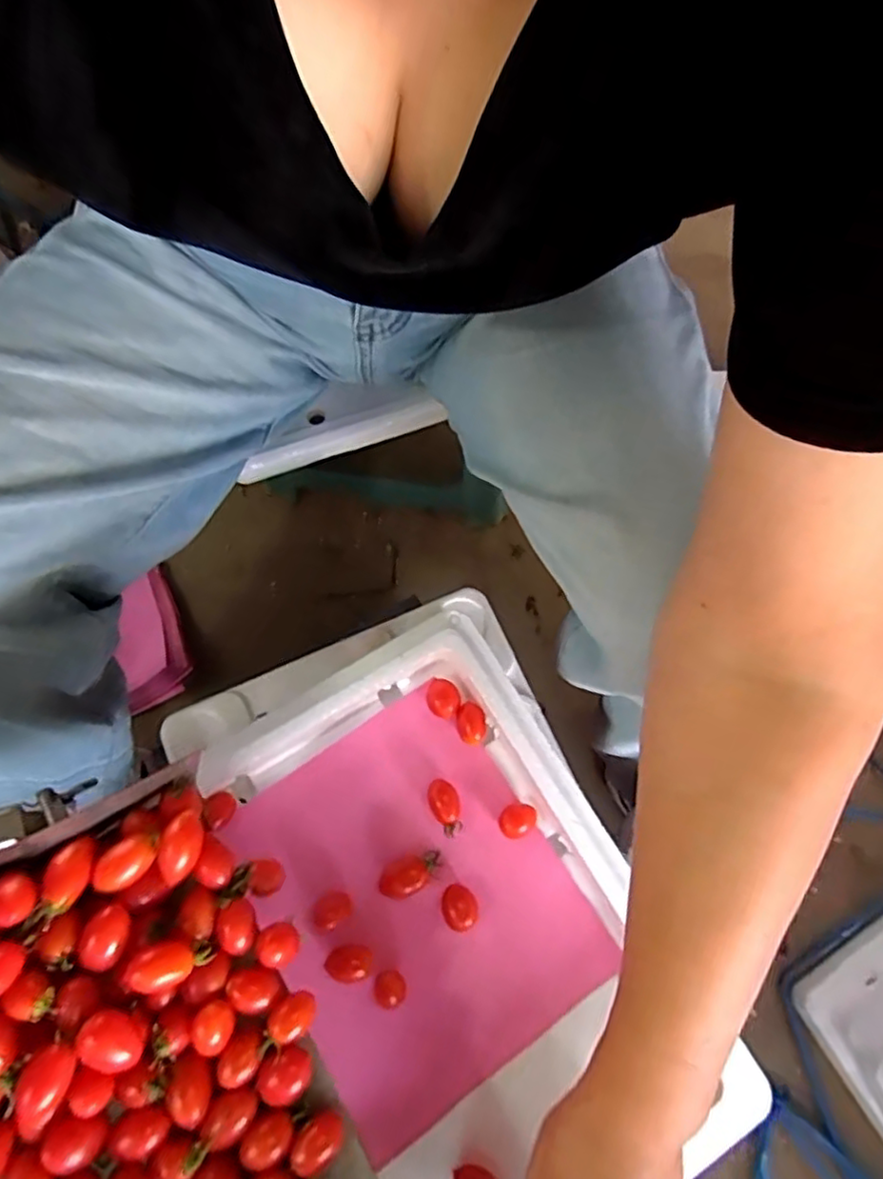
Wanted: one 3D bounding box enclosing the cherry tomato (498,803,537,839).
[{"bbox_3d":[0.051,0.156,0.443,0.025,0.017,0.020,-36,78,-12],"label":"cherry tomato"}]

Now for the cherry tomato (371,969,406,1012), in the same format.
[{"bbox_3d":[-0.032,0.250,0.410,0.020,0.019,0.018,3,73,-1],"label":"cherry tomato"}]

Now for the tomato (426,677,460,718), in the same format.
[{"bbox_3d":[0.001,0.078,0.465,0.024,0.017,0.024,1,73,-2],"label":"tomato"}]

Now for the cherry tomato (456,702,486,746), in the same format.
[{"bbox_3d":[0.020,0.095,0.460,0.020,0.020,0.028,-19,75,-8],"label":"cherry tomato"}]

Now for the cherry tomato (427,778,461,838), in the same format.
[{"bbox_3d":[0.003,0.148,0.445,0.019,0.016,0.036,-20,75,-8],"label":"cherry tomato"}]

